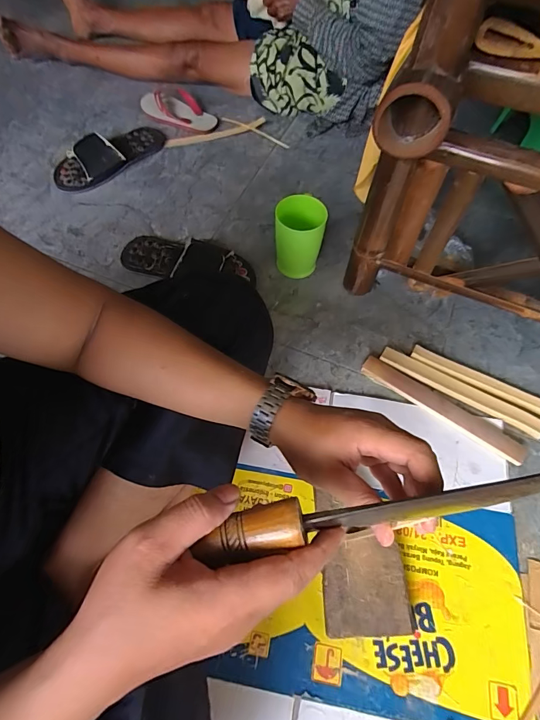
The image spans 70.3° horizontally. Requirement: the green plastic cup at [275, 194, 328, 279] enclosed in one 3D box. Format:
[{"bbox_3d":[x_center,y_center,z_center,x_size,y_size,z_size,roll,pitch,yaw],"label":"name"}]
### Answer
[{"bbox_3d":[0.052,-0.225,0.711,0.088,0.133,0.082,1,62,-1],"label":"green plastic cup"}]

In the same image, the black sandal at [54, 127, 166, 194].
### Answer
[{"bbox_3d":[-0.368,-0.485,0.887,0.288,0.054,0.125,-39,70,-19],"label":"black sandal"}]

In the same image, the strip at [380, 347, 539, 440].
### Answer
[{"bbox_3d":[0.314,0.053,0.639,0.270,0.014,0.033,28,65,12],"label":"strip"}]

